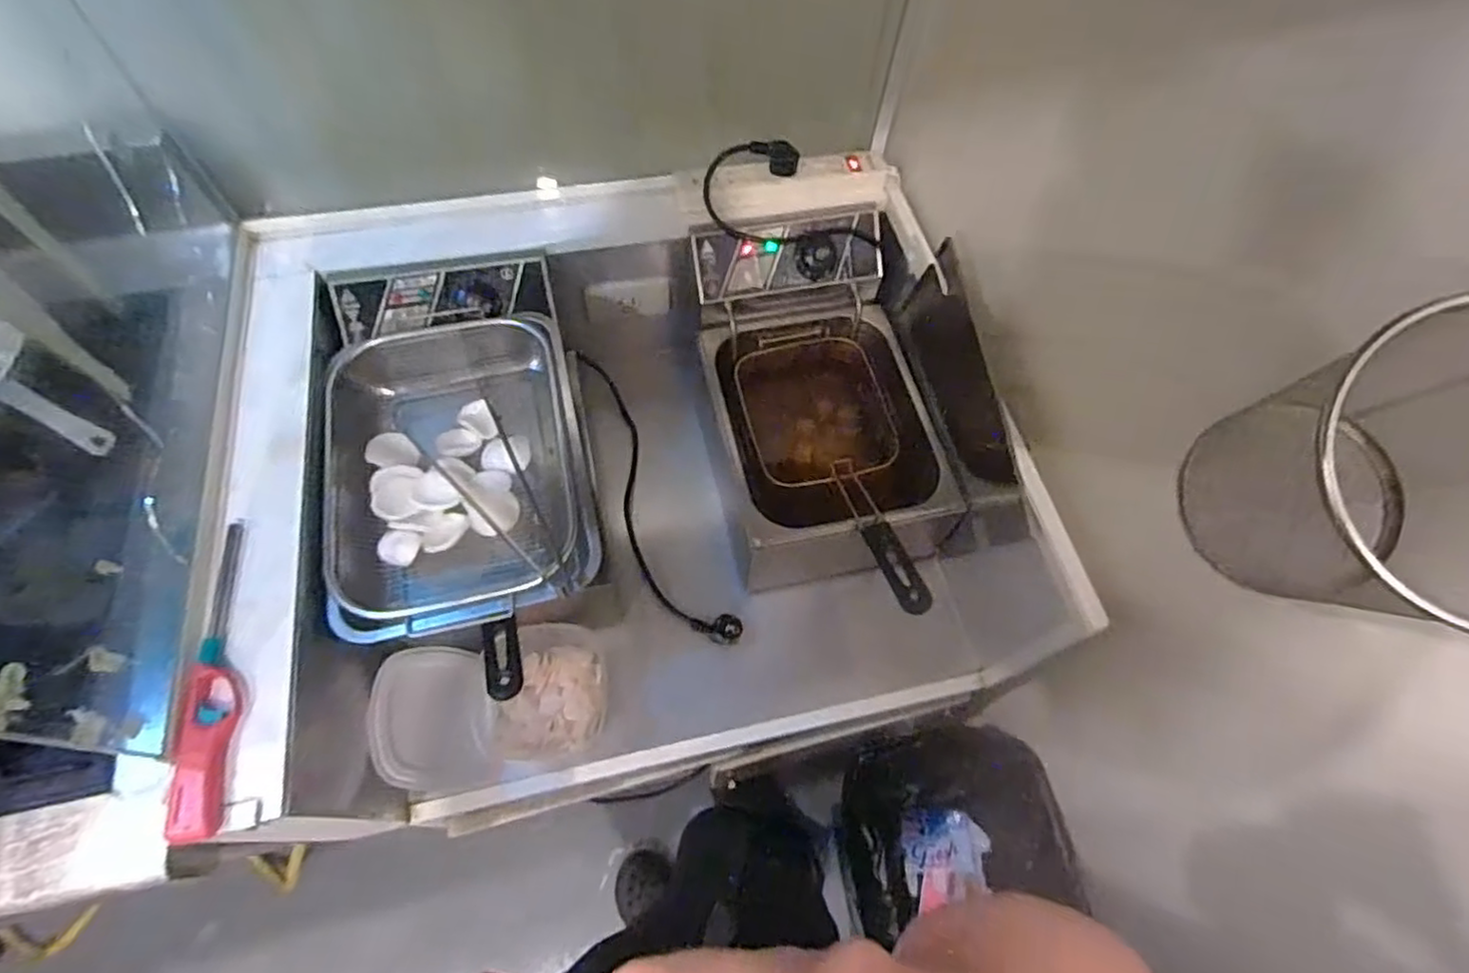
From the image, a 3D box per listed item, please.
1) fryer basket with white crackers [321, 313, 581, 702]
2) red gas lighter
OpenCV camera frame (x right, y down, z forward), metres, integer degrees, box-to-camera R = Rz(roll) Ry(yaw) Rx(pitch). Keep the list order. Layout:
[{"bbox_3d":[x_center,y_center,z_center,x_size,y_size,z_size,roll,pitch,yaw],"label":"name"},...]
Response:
[{"bbox_3d":[-0.294,0.009,0.735,0.248,0.095,0.411,-10,66,-7],"label":"fryer basket with white crackers"},{"bbox_3d":[-0.442,0.156,0.581,0.038,0.021,0.266,-6,65,-5],"label":"red gas lighter"}]

